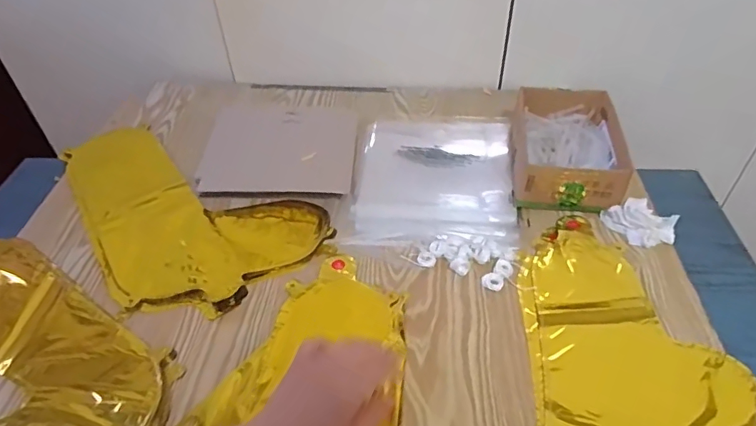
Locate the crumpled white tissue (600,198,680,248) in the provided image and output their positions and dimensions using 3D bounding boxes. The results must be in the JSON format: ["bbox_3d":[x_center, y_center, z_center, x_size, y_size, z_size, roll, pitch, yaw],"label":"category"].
[{"bbox_3d":[0.311,0.011,0.603,0.051,0.027,0.069,-21,47,-19],"label":"crumpled white tissue"}]

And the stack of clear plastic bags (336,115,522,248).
[{"bbox_3d":[0.080,-0.057,0.702,0.208,0.018,0.273,5,45,7],"label":"stack of clear plastic bags"}]

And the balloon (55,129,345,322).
[{"bbox_3d":[-0.259,-0.018,0.659,0.230,0.013,0.382,-32,52,-28],"label":"balloon"}]

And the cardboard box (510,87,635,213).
[{"bbox_3d":[0.252,-0.090,0.692,0.136,0.070,0.196,3,44,5],"label":"cardboard box"}]

